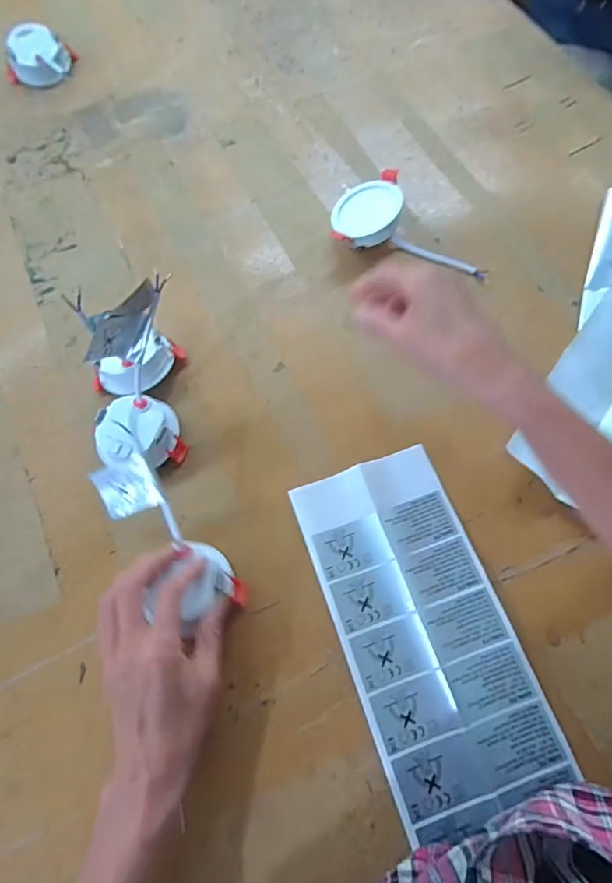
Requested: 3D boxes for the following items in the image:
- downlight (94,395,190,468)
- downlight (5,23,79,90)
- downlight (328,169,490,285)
[{"bbox_3d":[-0.147,-0.007,0.424,0.077,0.033,0.066,0,69,2],"label":"downlight"},{"bbox_3d":[-0.334,-0.480,0.597,0.087,0.035,0.067,-26,71,-8],"label":"downlight"},{"bbox_3d":[0.108,-0.221,0.486,0.163,0.042,0.082,10,70,5],"label":"downlight"}]

